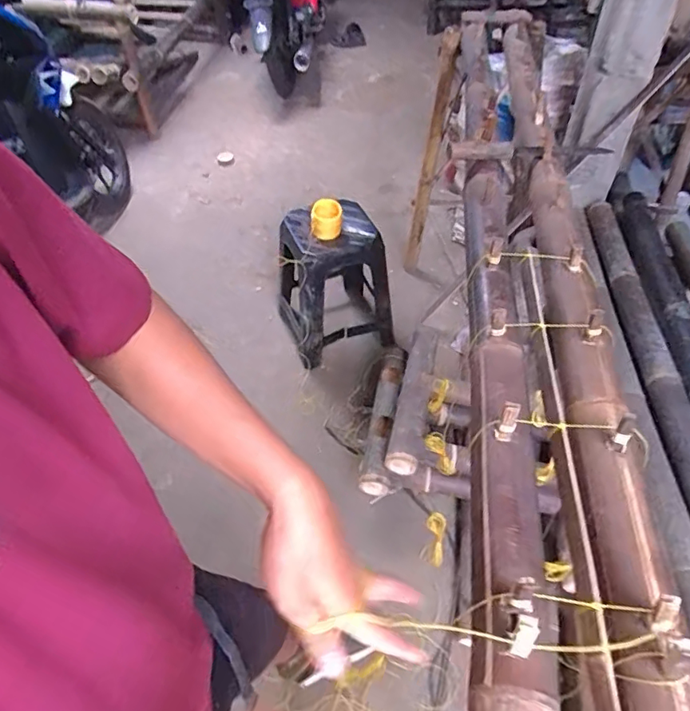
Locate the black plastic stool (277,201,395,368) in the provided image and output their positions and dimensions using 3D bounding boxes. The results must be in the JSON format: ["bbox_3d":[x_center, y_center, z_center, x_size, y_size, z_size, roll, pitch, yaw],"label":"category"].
[{"bbox_3d":[-0.029,-0.266,1.832,0.378,0.499,0.372,0,48,0],"label":"black plastic stool"}]

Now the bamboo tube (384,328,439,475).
[{"bbox_3d":[0.203,0.109,1.541,0.088,0.090,0.487,10,49,9],"label":"bamboo tube"}]

